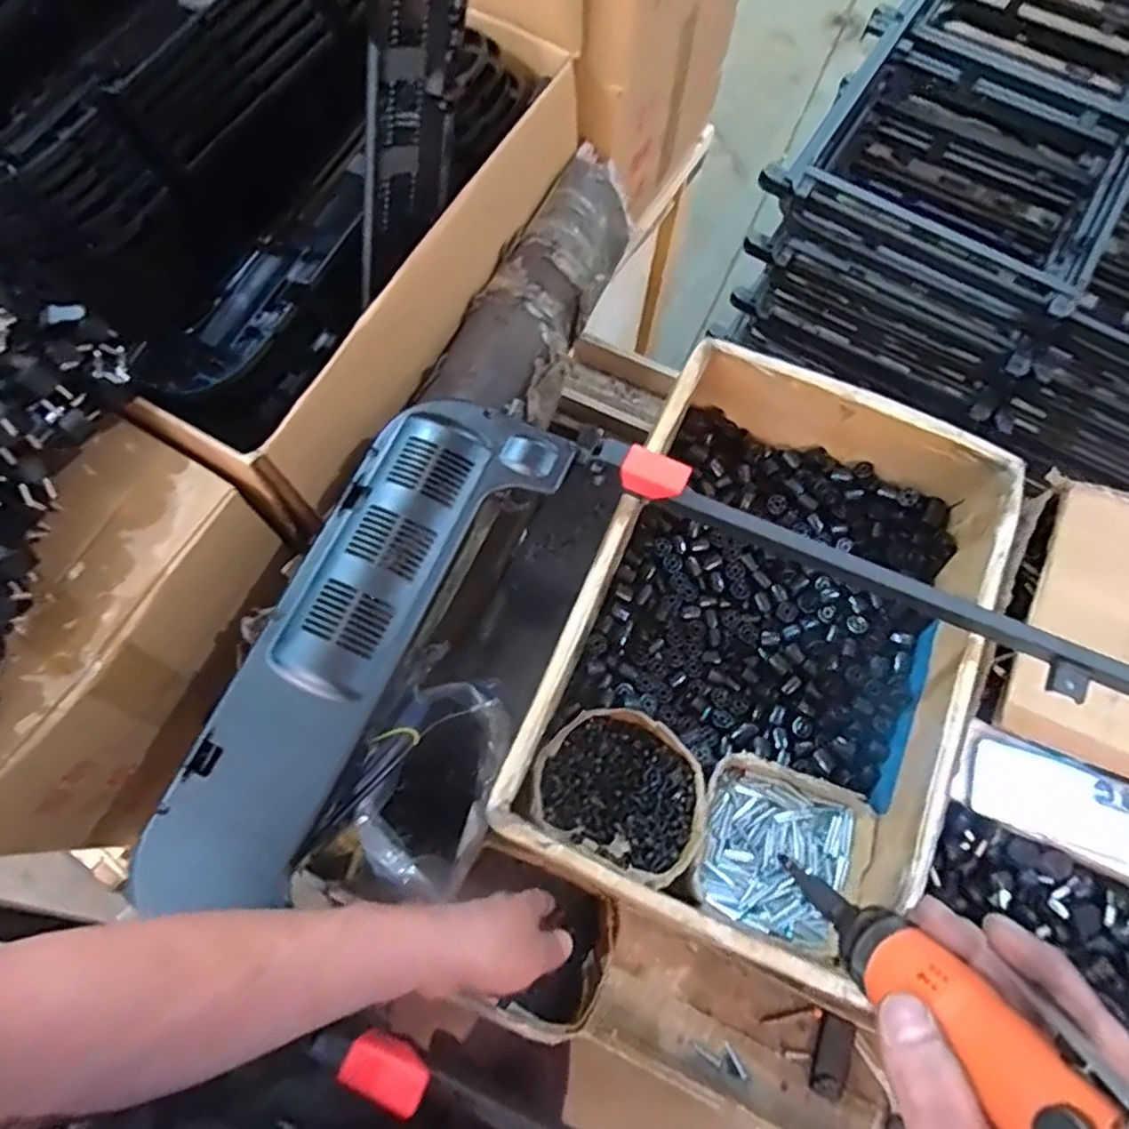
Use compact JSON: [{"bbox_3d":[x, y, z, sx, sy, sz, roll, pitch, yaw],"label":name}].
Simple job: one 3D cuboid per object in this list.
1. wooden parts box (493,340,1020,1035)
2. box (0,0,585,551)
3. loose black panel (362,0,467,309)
[{"bbox_3d":[0.194,0.086,0.695,0.355,0.166,0.527,22,72,7],"label":"wooden parts box"},{"bbox_3d":[-0.357,-0.469,0.621,0.624,0.336,0.550,32,73,10],"label":"box"},{"bbox_3d":[-0.130,-0.377,0.565,0.033,0.286,0.158,24,50,8],"label":"loose black panel"}]

